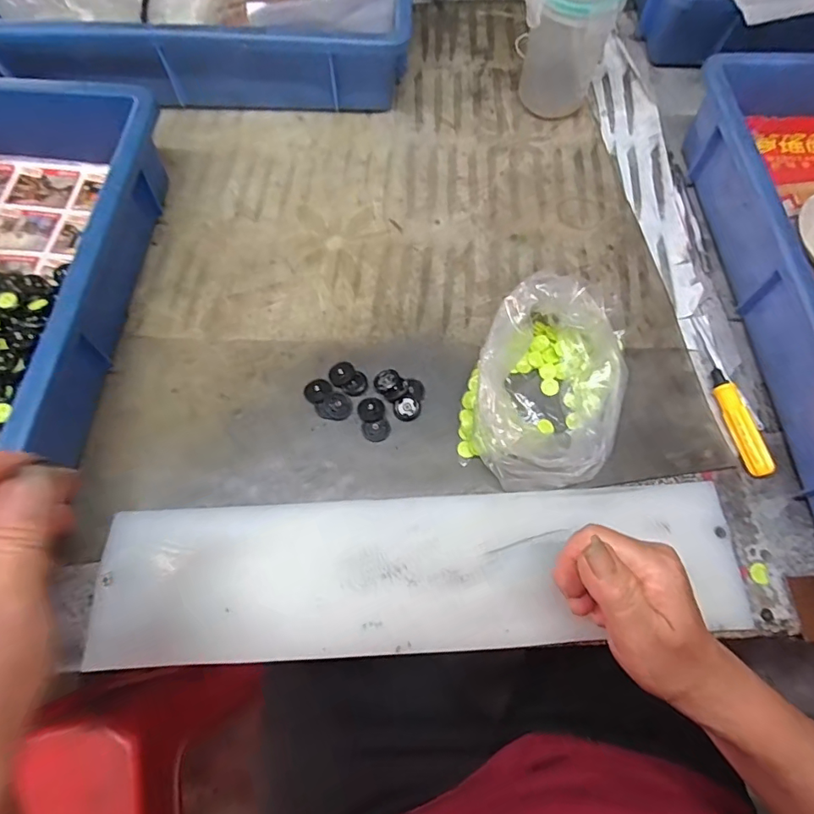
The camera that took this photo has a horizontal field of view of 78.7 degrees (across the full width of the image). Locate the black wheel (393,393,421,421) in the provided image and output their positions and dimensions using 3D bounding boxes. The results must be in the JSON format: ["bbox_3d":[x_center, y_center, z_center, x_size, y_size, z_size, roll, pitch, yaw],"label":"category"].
[{"bbox_3d":[0.000,0.001,0.366,0.020,0.005,0.019,1,67,-1],"label":"black wheel"}]

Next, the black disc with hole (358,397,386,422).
[{"bbox_3d":[-0.026,0.001,0.364,0.019,0.004,0.018,1,67,-1],"label":"black disc with hole"}]

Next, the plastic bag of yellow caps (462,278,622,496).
[{"bbox_3d":[0.100,-0.015,0.346,0.106,0.053,0.143,23,68,9],"label":"plastic bag of yellow caps"}]

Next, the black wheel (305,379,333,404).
[{"bbox_3d":[-0.066,-0.013,0.369,0.019,0.006,0.020,1,67,-1],"label":"black wheel"}]

